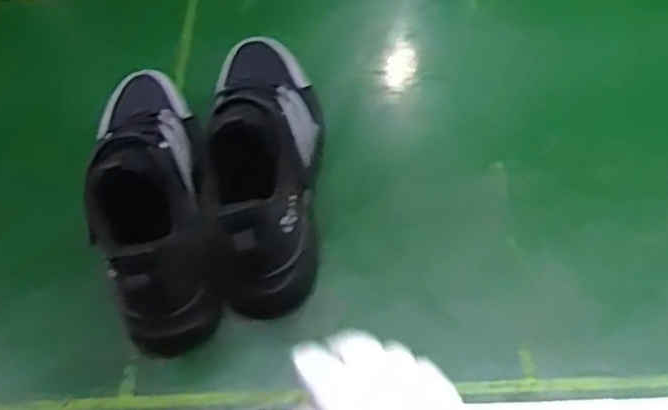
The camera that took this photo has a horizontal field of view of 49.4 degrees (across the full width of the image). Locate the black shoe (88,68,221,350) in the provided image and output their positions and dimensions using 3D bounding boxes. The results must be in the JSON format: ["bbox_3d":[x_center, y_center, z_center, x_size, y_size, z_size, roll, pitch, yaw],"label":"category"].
[{"bbox_3d":[-0.161,-0.027,0.630,0.093,0.121,0.275,-16,55,-6],"label":"black shoe"}]

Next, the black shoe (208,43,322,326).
[{"bbox_3d":[-0.054,-0.056,0.643,0.094,0.113,0.274,-7,54,0],"label":"black shoe"}]

